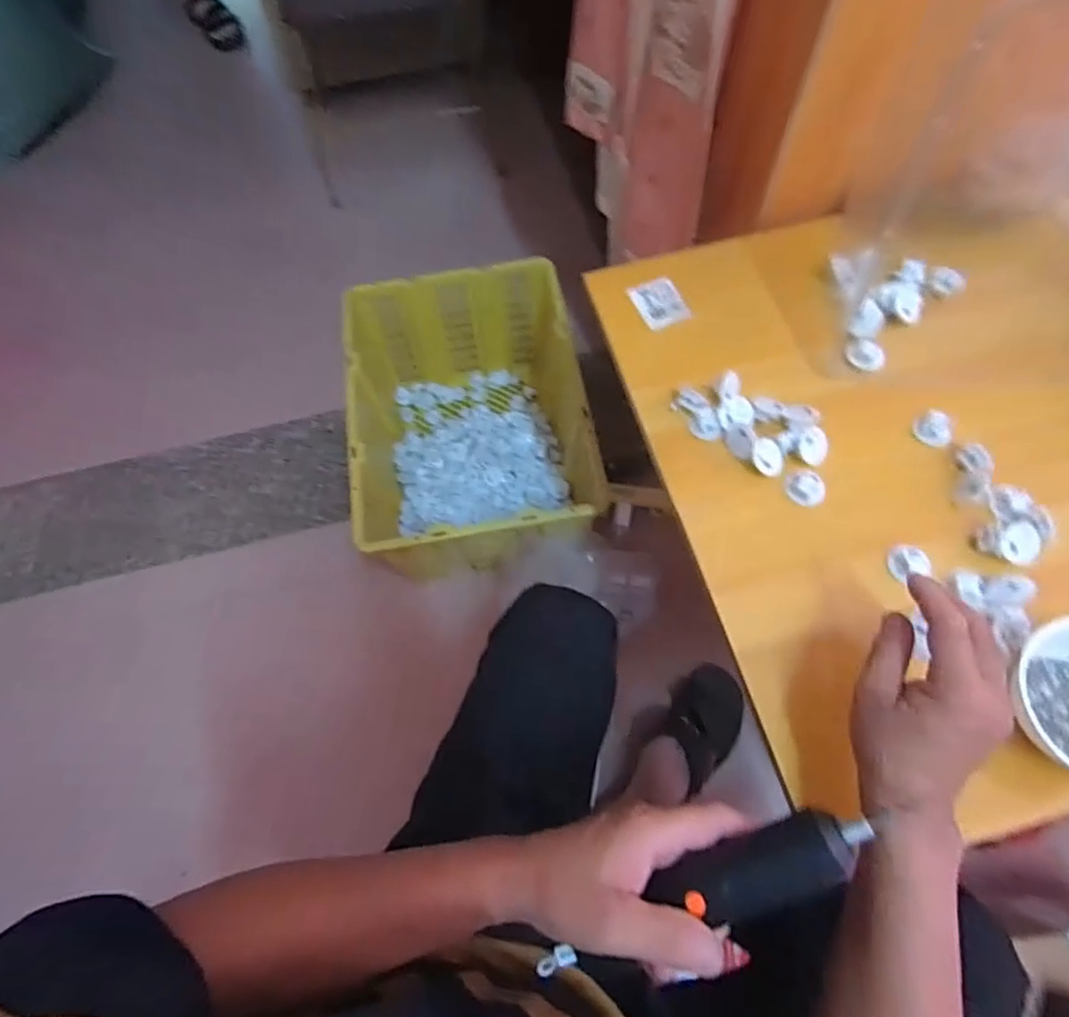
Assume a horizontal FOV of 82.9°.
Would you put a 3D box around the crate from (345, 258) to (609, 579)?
[{"bbox_3d":[-0.100,-0.134,1.020,0.353,0.237,0.470,-9,66,-1],"label":"crate"}]

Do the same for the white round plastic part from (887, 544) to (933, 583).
[{"bbox_3d":[0.313,0.044,0.504,0.032,0.010,0.031,-1,66,3],"label":"white round plastic part"}]

